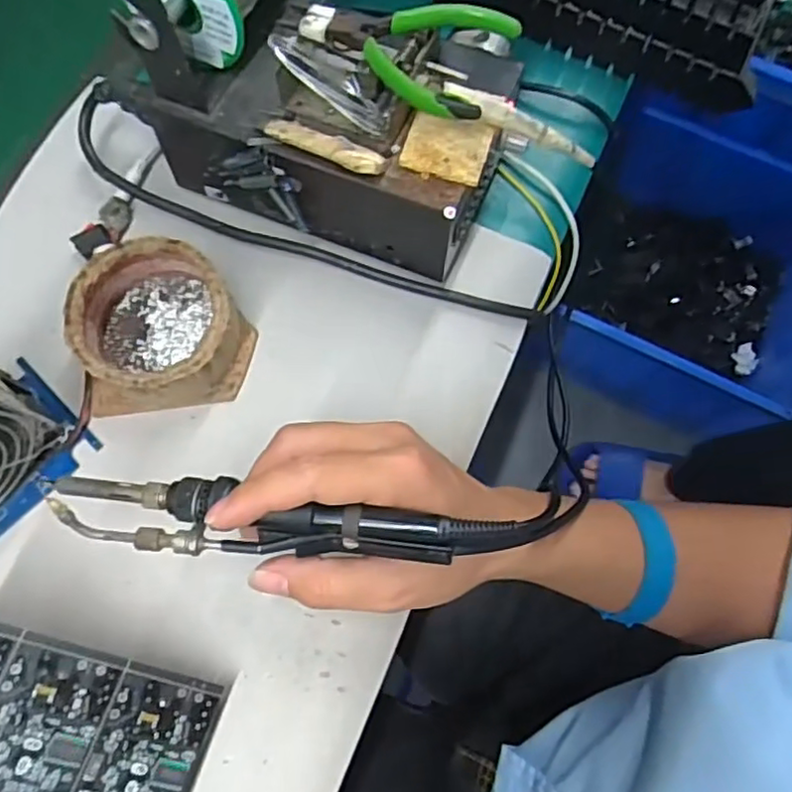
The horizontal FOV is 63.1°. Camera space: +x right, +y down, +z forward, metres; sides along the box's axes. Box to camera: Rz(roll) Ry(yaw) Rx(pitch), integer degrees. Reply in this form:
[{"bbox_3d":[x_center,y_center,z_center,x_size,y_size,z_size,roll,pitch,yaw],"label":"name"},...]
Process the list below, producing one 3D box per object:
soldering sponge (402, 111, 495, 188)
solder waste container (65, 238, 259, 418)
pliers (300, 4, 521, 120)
[{"bbox_3d":[0.026,-0.126,0.328,0.042,0.005,0.035,16,74,4],"label":"soldering sponge"},{"bbox_3d":[-0.129,-0.038,0.357,0.086,0.044,0.084,-2,74,-1],"label":"solder waste container"},{"bbox_3d":[0.007,-0.164,0.314,0.106,0.009,0.067,1,70,0],"label":"pliers"}]

